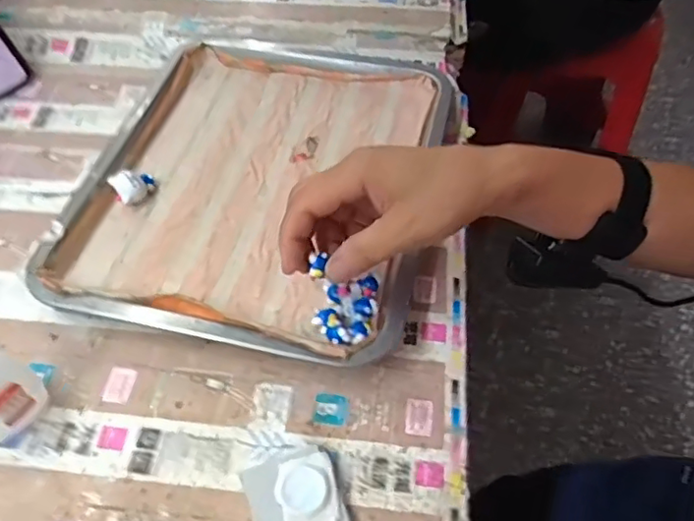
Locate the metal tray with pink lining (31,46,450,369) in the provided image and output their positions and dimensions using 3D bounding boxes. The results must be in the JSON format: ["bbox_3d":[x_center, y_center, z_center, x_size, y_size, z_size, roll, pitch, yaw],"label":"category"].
[{"bbox_3d":[-0.068,-0.070,0.489,0.272,0.033,0.317,10,54,7],"label":"metal tray with pink lining"}]

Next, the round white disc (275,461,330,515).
[{"bbox_3d":[-0.024,0.127,0.335,0.029,0.007,0.027,0,53,-1],"label":"round white disc"}]

